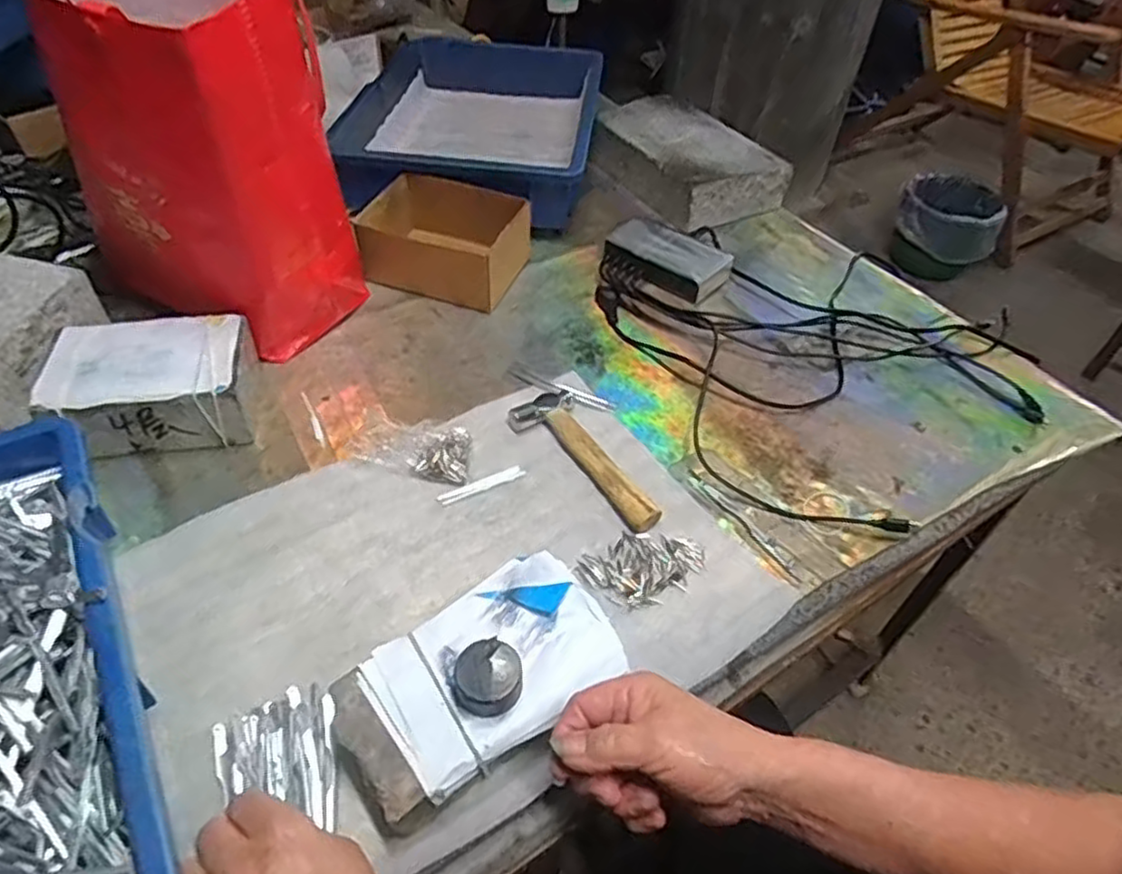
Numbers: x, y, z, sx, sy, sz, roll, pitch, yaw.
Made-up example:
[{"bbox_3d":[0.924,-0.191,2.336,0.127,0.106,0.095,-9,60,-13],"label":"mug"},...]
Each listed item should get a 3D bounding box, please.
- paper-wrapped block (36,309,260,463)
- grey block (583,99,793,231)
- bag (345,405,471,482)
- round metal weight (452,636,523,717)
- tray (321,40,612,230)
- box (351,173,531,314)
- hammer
[{"bbox_3d":[-0.337,-0.040,0.586,0.151,0.066,0.116,-11,49,-13],"label":"paper-wrapped block"},{"bbox_3d":[0.152,-0.360,0.898,0.151,0.066,0.244,-21,52,-22],"label":"grey block"},{"bbox_3d":[-0.120,-0.001,0.579,0.094,0.032,0.060,11,47,7],"label":"bag"},{"bbox_3d":[-0.043,0.140,0.410,0.038,0.018,0.038,2,47,-2],"label":"round metal weight"},{"bbox_3d":[-0.102,-0.409,0.916,0.284,0.090,0.439,6,47,2],"label":"tray"},{"bbox_3d":[-0.121,-0.211,0.743,0.159,0.069,0.118,14,48,9],"label":"box"},{"bbox_3d":[0.016,0.022,0.580,0.058,0.019,0.156,-19,51,-20],"label":"hammer"}]

